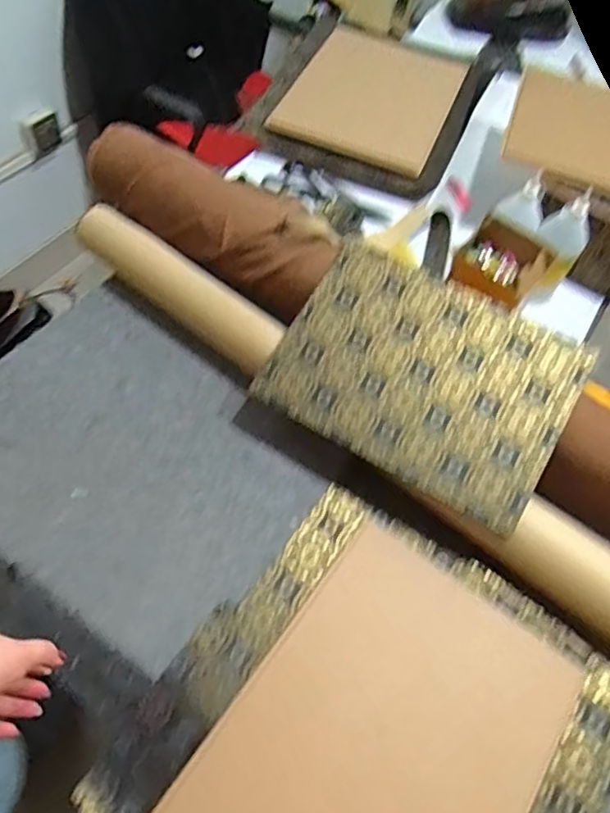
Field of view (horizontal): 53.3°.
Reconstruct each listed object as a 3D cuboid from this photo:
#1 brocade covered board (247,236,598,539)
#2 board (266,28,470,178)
[{"bbox_3d":[0.156,-0.043,0.794,0.365,0.008,0.270,29,75,11],"label":"brocade covered board"},{"bbox_3d":[0.138,-0.612,1.188,0.290,0.025,0.408,22,59,5],"label":"board"}]

